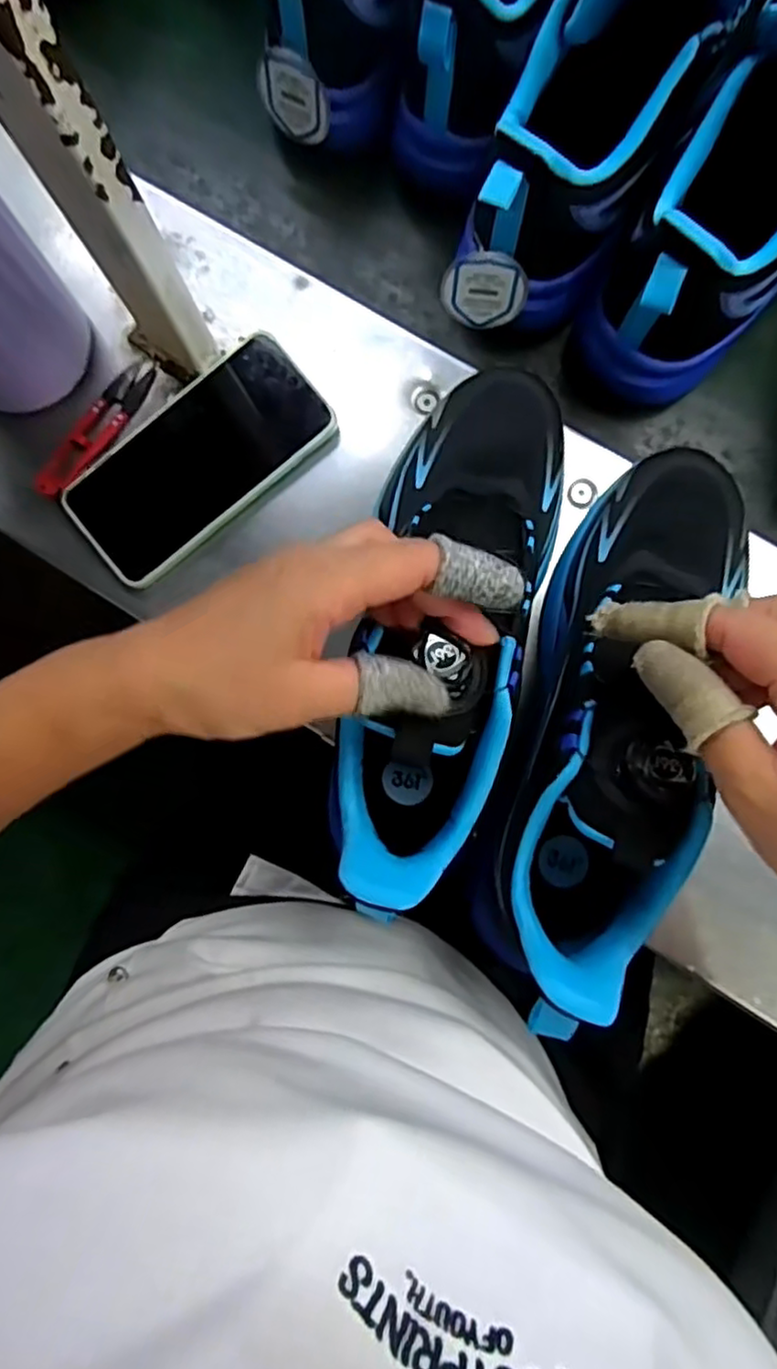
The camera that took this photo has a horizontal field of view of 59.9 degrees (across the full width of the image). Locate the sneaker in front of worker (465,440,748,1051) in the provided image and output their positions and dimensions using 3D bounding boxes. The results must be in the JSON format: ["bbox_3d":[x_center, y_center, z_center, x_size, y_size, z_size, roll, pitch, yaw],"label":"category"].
[{"bbox_3d":[0.108,0.018,0.326,0.088,0.112,0.273,17,72,5],"label":"sneaker in front of worker"}]

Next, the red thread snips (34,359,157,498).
[{"bbox_3d":[-0.178,-0.157,0.412,0.026,0.010,0.101,34,81,8],"label":"red thread snips"}]

